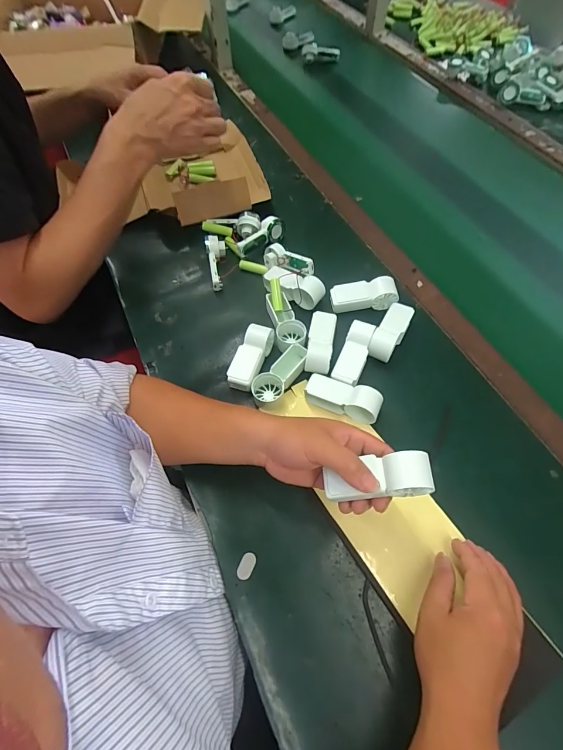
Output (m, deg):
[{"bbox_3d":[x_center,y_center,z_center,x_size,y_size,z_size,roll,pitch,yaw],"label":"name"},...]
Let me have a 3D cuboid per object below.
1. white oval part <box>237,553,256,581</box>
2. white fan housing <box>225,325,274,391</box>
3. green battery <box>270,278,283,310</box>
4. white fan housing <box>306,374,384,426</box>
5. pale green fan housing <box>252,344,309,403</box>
[{"bbox_3d":[-0.037,0.203,0.385,0.014,0.004,0.026,22,63,14],"label":"white oval part"},{"bbox_3d":[-0.040,-0.020,0.486,0.038,0.040,0.088,14,62,10],"label":"white fan housing"},{"bbox_3d":[-0.007,-0.114,0.518,0.013,0.011,0.045,-8,92,-3],"label":"green battery"},{"bbox_3d":[0.078,0.027,0.456,0.094,0.035,0.049,20,63,13],"label":"white fan housing"},{"bbox_3d":[-0.001,0.001,0.475,0.036,0.037,0.091,38,68,20],"label":"pale green fan housing"}]

